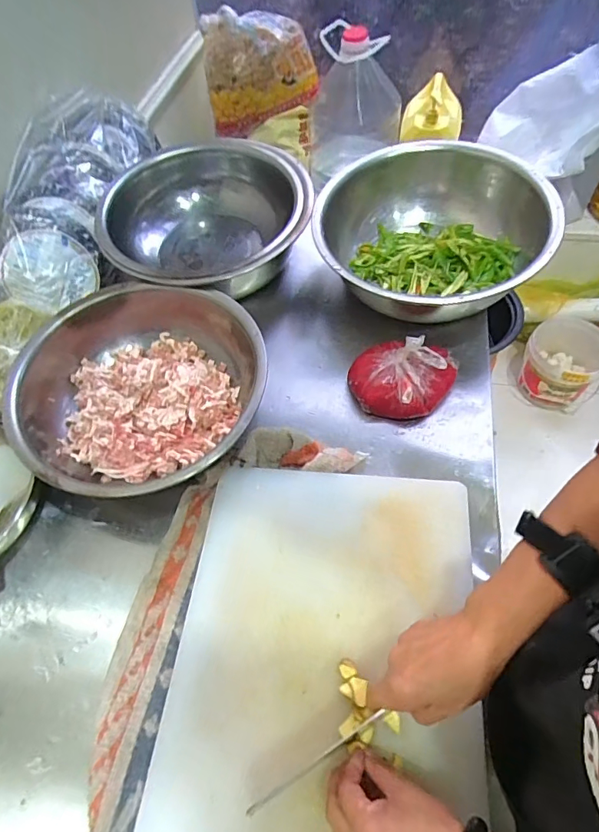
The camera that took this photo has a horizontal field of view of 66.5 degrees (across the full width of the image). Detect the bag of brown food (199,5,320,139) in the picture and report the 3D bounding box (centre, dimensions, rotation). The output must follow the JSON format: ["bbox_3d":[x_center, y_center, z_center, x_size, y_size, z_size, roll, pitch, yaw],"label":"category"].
[{"bbox_3d":[-0.121,-1.086,1.448,0.336,0.263,0.193,-4,57,2],"label":"bag of brown food"}]

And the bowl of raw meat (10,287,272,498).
[{"bbox_3d":[-0.222,-0.034,0.652,0.340,0.109,0.334,-2,57,3],"label":"bowl of raw meat"}]

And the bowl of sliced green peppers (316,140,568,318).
[{"bbox_3d":[0.204,-0.277,0.727,0.345,0.124,0.346,-2,57,3],"label":"bowl of sliced green peppers"}]

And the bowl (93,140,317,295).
[{"bbox_3d":[-0.157,-0.319,0.809,0.353,0.139,0.345,-2,57,3],"label":"bowl"}]

